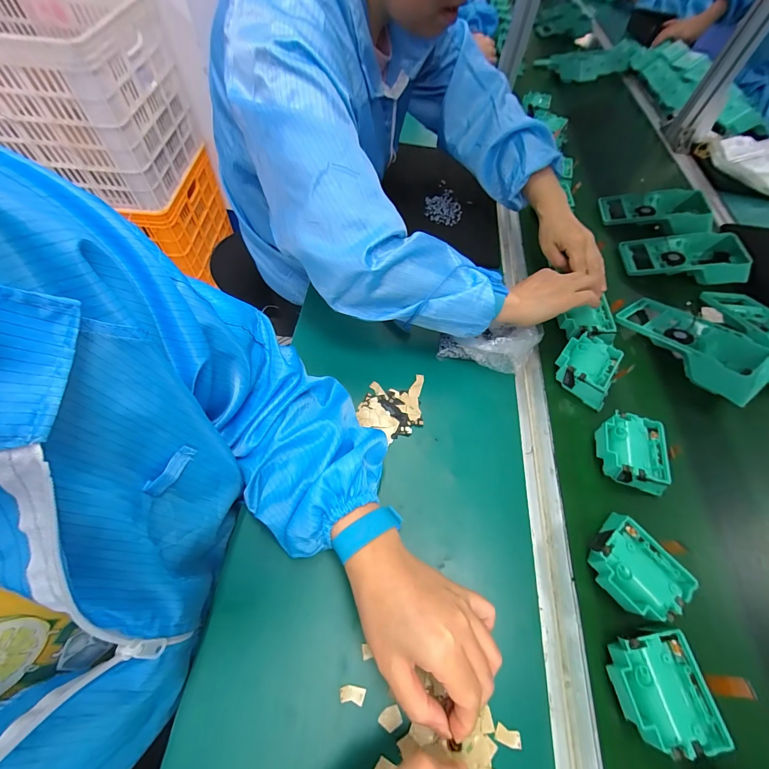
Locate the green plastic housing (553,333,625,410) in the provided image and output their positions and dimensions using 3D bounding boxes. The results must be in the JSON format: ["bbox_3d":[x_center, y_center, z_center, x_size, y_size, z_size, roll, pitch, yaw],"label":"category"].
[{"bbox_3d":[0.266,-0.023,0.452,0.072,0.032,0.076,32,63,14],"label":"green plastic housing"}]

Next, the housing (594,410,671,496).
[{"bbox_3d":[0.281,0.076,0.393,0.069,0.034,0.076,14,60,4],"label":"housing"}]

